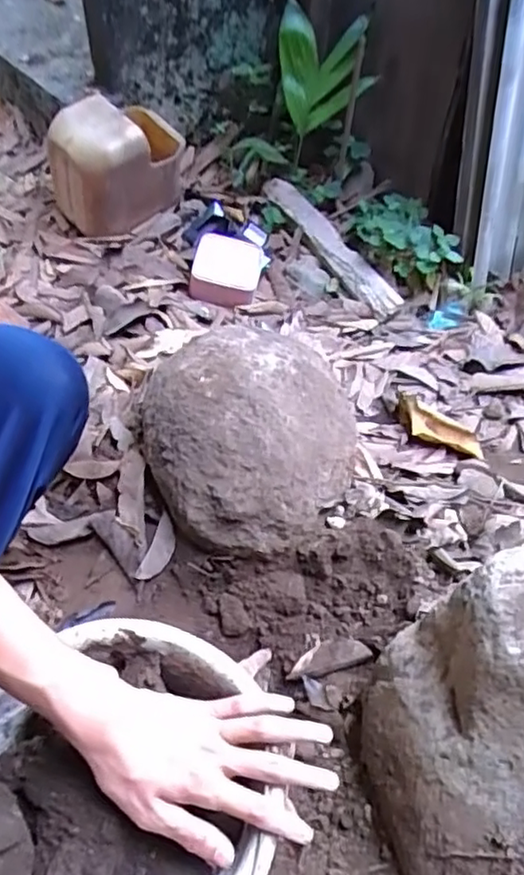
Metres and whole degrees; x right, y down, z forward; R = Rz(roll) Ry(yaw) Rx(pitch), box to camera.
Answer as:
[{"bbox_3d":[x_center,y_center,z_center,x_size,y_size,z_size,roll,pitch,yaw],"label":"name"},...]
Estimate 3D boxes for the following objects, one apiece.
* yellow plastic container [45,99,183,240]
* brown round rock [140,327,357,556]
[{"bbox_3d":[-0.248,-0.477,1.116,0.217,0.212,0.150,-22,55,-22],"label":"yellow plastic container"},{"bbox_3d":[-0.002,-0.010,0.738,0.241,0.132,0.232,3,49,-3],"label":"brown round rock"}]

